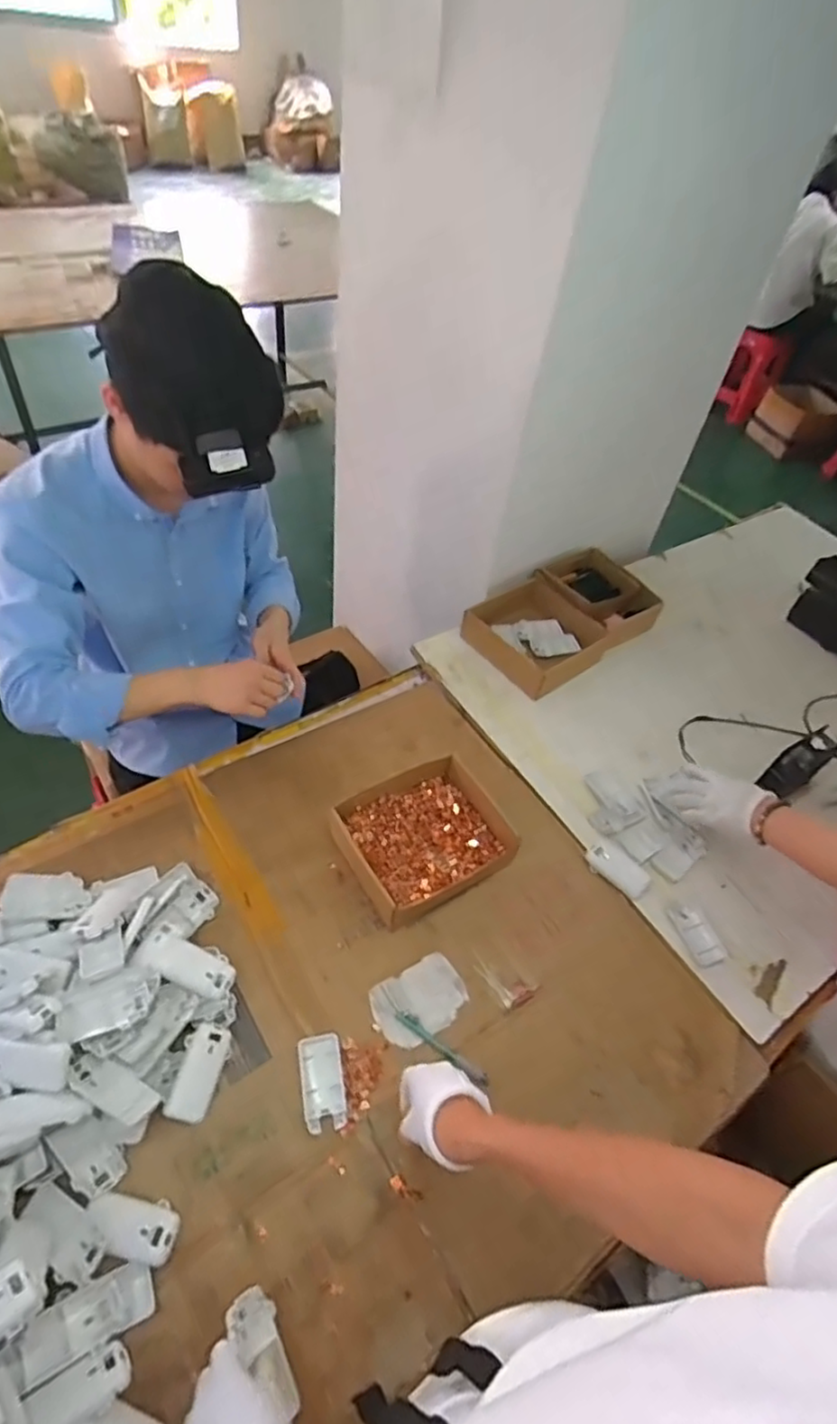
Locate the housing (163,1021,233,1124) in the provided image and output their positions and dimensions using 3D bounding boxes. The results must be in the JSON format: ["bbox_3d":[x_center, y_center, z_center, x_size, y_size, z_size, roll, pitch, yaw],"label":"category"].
[{"bbox_3d":[-0.240,0.394,0.715,0.048,0.015,0.093,25,57,-7],"label":"housing"}]

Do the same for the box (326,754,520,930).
[{"bbox_3d":[0.005,0.173,0.925,0.218,0.057,0.193,-23,56,-26],"label":"box"}]

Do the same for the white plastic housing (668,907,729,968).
[{"bbox_3d":[0.385,0.306,0.896,0.047,0.007,0.083,-19,54,-23],"label":"white plastic housing"}]

